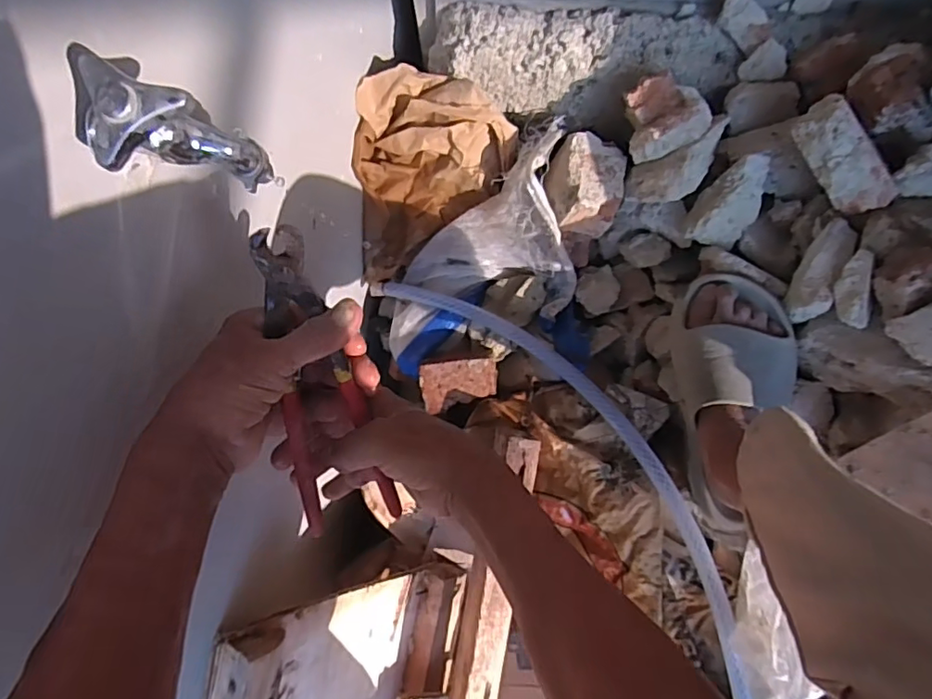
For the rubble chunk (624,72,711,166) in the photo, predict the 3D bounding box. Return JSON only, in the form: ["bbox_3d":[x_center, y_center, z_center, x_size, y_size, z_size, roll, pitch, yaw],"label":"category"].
[{"bbox_3d":[0.212,-0.245,0.596,0.079,0.042,0.078,-13,86,6],"label":"rubble chunk"}]

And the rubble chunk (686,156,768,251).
[{"bbox_3d":[0.286,-0.158,0.606,0.054,0.033,0.100,19,122,-12],"label":"rubble chunk"}]

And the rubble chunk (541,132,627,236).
[{"bbox_3d":[0.135,-0.188,0.640,0.085,0.061,0.106,13,89,7],"label":"rubble chunk"}]

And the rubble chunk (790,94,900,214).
[{"bbox_3d":[0.351,-0.178,0.522,0.044,0.036,0.109,-27,85,5],"label":"rubble chunk"}]

